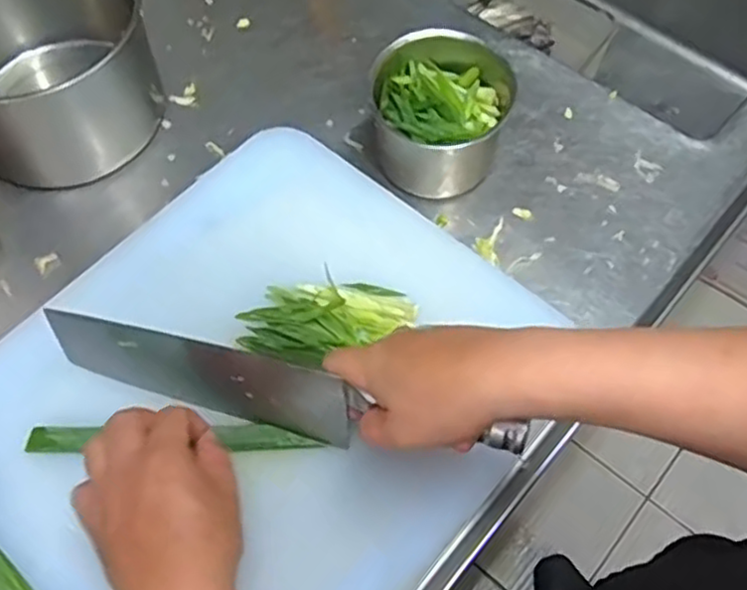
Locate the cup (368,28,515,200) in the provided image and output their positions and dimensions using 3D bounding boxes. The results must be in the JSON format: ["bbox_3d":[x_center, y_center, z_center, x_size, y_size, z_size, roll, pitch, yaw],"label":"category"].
[{"bbox_3d":[0.058,-0.155,0.623,0.107,0.096,0.100,0,62,0],"label":"cup"}]

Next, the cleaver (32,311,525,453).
[{"bbox_3d":[-0.063,0.066,0.476,0.318,0.084,0.021,12,63,13],"label":"cleaver"}]

